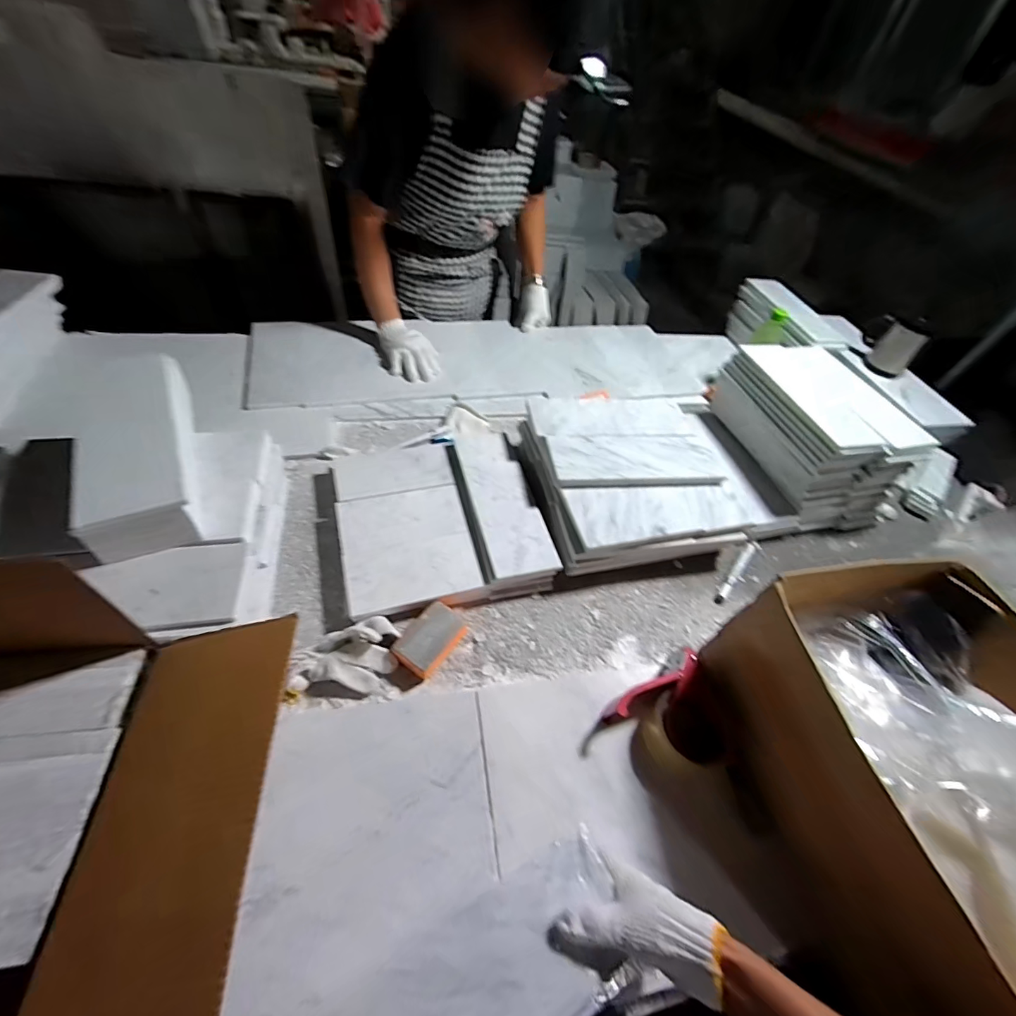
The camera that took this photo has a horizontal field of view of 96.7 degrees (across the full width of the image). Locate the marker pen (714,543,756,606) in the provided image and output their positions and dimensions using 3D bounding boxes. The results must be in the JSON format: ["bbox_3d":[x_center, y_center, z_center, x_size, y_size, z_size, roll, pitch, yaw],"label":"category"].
[{"bbox_3d":[0.400,0.112,0.792,0.015,0.018,0.158,36,55,22],"label":"marker pen"}]

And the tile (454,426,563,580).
[{"bbox_3d":[-0.011,-0.024,0.776,0.102,0.016,0.315,-9,53,-15],"label":"tile"}]

